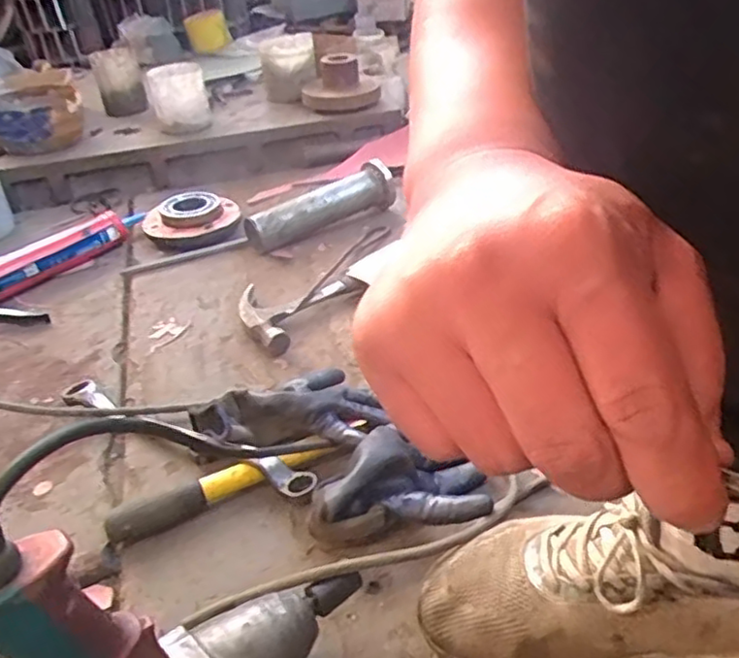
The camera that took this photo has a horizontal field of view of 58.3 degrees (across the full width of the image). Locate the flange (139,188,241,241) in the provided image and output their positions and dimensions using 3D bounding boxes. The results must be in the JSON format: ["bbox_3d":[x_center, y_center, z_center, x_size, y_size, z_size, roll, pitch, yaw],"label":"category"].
[{"bbox_3d":[-0.297,-0.185,1.095,0.149,0.046,0.125,-20,38,-22],"label":"flange"}]

